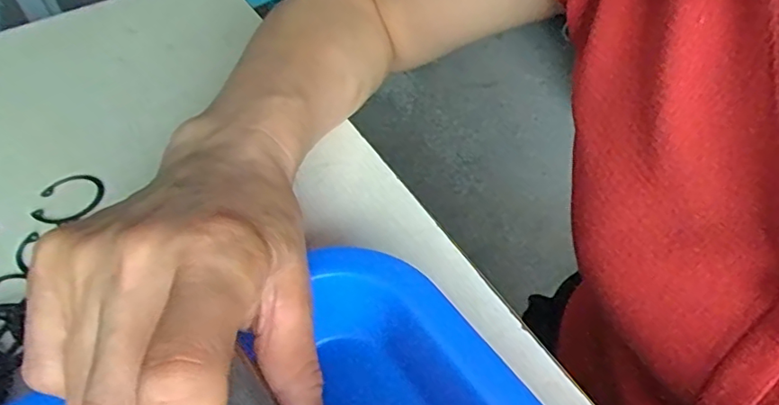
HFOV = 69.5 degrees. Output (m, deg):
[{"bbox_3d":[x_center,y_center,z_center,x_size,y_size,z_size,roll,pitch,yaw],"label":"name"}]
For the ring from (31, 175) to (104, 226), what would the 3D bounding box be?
[{"bbox_3d":[-0.173,-0.004,0.303,0.034,0.004,0.036,-9,47,-3],"label":"ring"}]

